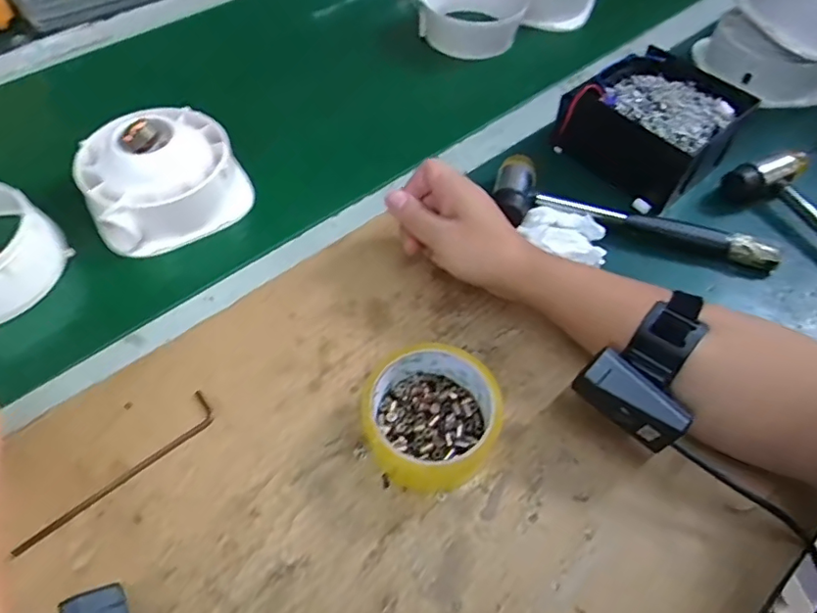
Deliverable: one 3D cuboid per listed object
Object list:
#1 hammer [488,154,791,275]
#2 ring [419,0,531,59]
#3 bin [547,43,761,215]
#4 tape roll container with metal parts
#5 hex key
[{"bbox_3d":[0.201,-0.086,0.497,0.246,0.032,0.076,10,56,4],"label":"hammer"},{"bbox_3d":[0.075,-0.372,0.694,0.138,0.064,0.133,1,58,-1],"label":"ring"},{"bbox_3d":[0.235,-0.177,0.538,0.140,0.066,0.138,-33,64,-22],"label":"bin"},{"bbox_3d":[0.015,0.075,0.376,0.089,0.043,0.088,1,56,-2],"label":"tape roll container with metal parts"},{"bbox_3d":[-0.187,0.110,0.361,0.023,0.005,0.138,36,62,19],"label":"hex key"}]

